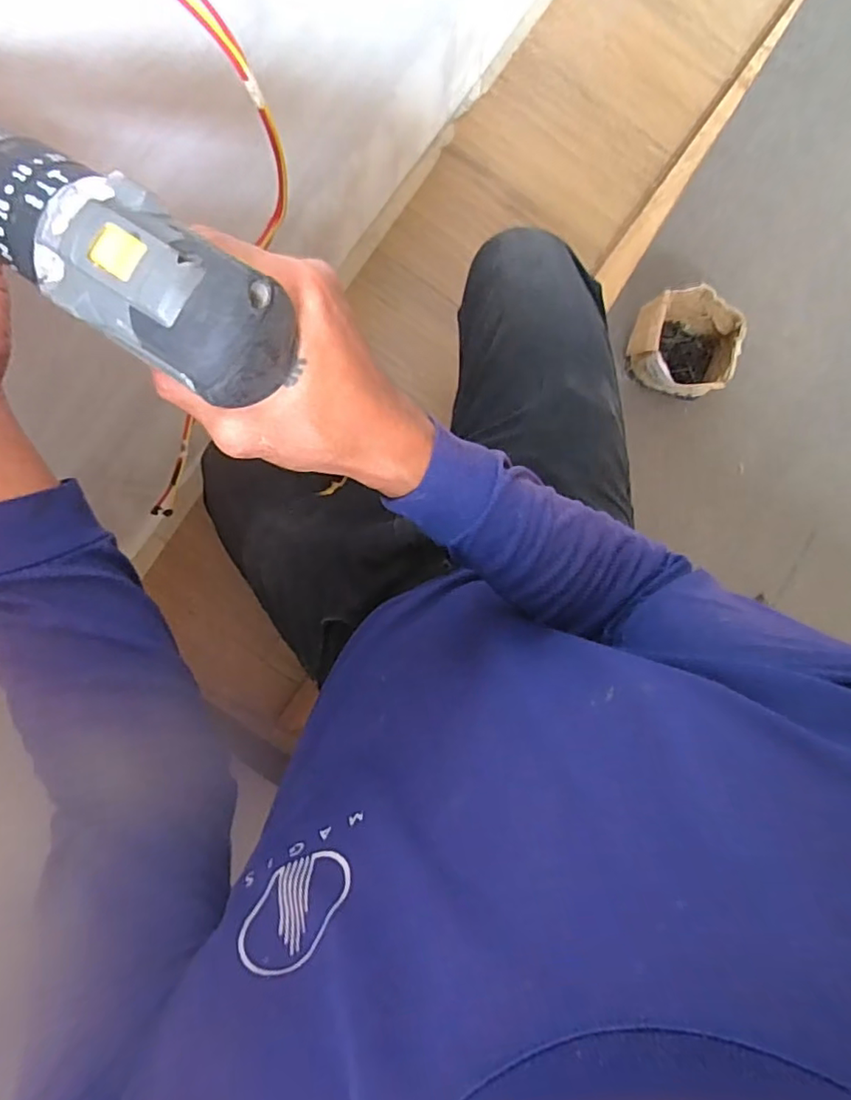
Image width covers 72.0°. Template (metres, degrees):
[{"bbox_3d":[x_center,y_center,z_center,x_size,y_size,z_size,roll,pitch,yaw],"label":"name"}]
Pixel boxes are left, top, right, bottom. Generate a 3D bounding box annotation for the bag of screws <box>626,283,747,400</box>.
[{"bbox_3d":[0.355,-0.290,0.835,0.137,0.109,0.137,4,88,-5],"label":"bag of screws"}]

